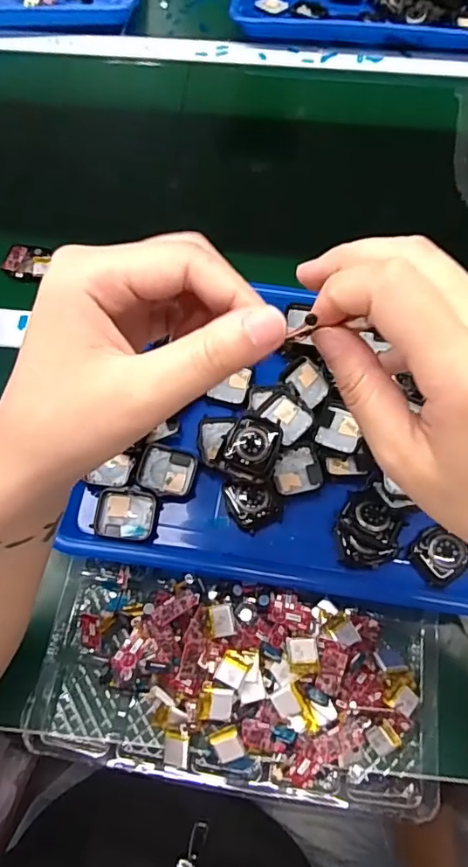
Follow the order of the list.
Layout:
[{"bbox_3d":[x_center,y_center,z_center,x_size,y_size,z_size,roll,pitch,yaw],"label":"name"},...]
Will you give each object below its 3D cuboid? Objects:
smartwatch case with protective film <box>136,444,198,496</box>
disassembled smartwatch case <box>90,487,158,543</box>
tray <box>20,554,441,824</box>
[{"bbox_3d":[-0.050,0.027,0.406,0.041,0.014,0.034,11,65,5],"label":"smartwatch case with protective film"},{"bbox_3d":[-0.079,0.058,0.393,0.044,0.010,0.036,3,64,1],"label":"disassembled smartwatch case"},{"bbox_3d":[0.002,0.159,0.350,0.257,0.055,0.124,9,65,4],"label":"tray"}]

